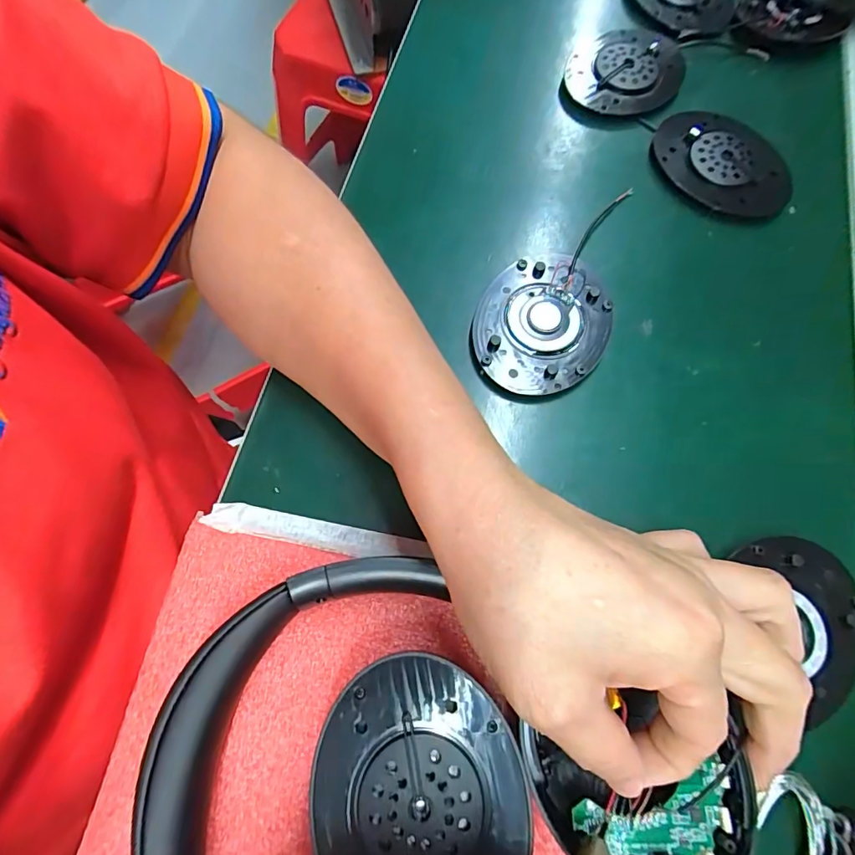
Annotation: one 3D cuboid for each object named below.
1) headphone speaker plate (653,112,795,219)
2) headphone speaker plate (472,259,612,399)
[{"bbox_3d":[0.178,-0.161,0.293,0.062,0.013,0.084,-41,77,-14],"label":"headphone speaker plate"},{"bbox_3d":[0.061,-0.055,0.255,0.066,0.010,0.081,22,72,5],"label":"headphone speaker plate"}]

